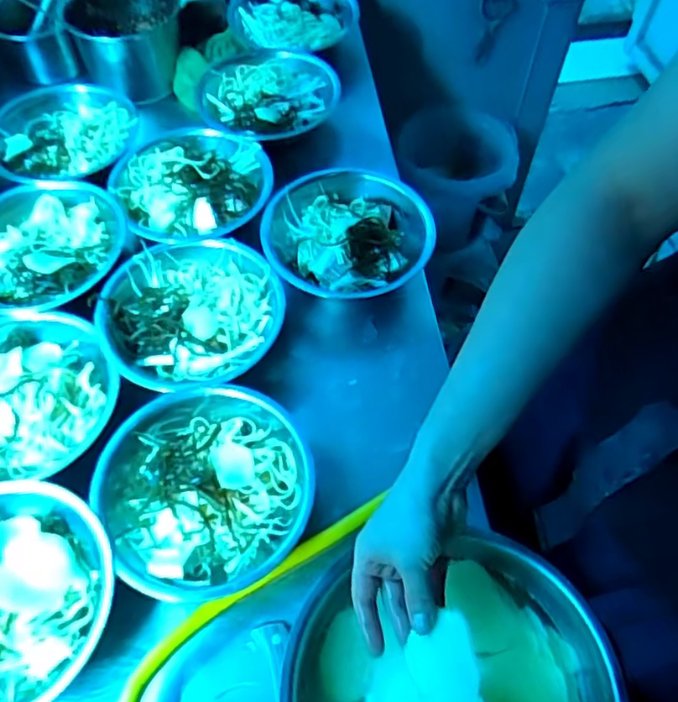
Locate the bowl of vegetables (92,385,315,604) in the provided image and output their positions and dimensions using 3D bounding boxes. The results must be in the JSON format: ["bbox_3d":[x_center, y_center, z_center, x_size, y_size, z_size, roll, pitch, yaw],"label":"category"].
[{"bbox_3d":[-0.115,0.128,0.565,0.179,0.061,0.179,0,59,0],"label":"bowl of vegetables"}]

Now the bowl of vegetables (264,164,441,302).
[{"bbox_3d":[0.010,-0.128,0.712,0.182,0.050,0.178,1,59,1],"label":"bowl of vegetables"}]

